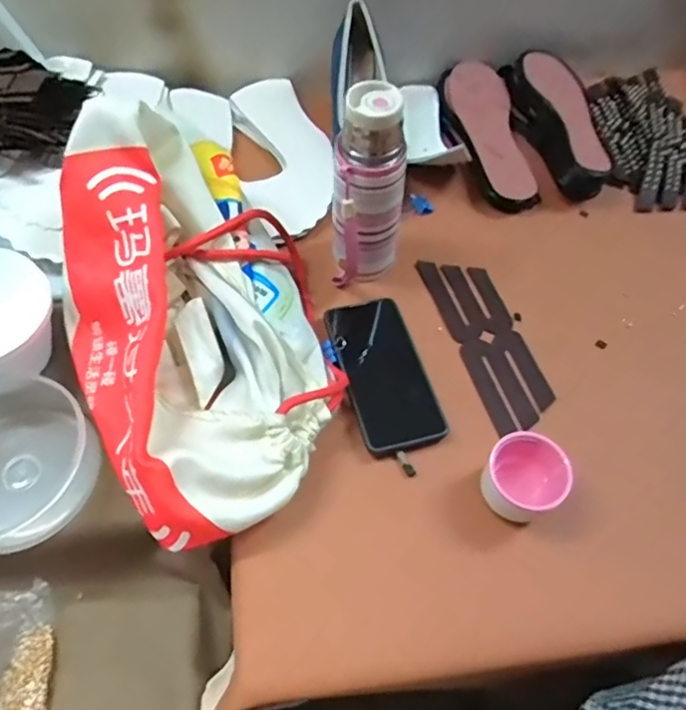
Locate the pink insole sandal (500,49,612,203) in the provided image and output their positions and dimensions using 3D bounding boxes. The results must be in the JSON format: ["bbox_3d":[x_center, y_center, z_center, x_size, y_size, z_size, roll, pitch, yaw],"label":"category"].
[{"bbox_3d":[0.278,-0.302,0.745,0.090,0.059,0.239,-4,60,-2],"label":"pink insole sandal"}]

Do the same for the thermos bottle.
[{"bbox_3d":[0.025,-0.149,0.548,0.069,0.199,0.076,6,59,2],"label":"thermos bottle"}]

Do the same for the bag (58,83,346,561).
[{"bbox_3d":[-0.127,-0.039,0.490,0.220,0.163,0.353,-16,61,-10],"label":"bag"}]

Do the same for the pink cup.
[{"bbox_3d":[0.150,0.104,0.479,0.058,0.065,0.062,1,59,-1],"label":"pink cup"}]

